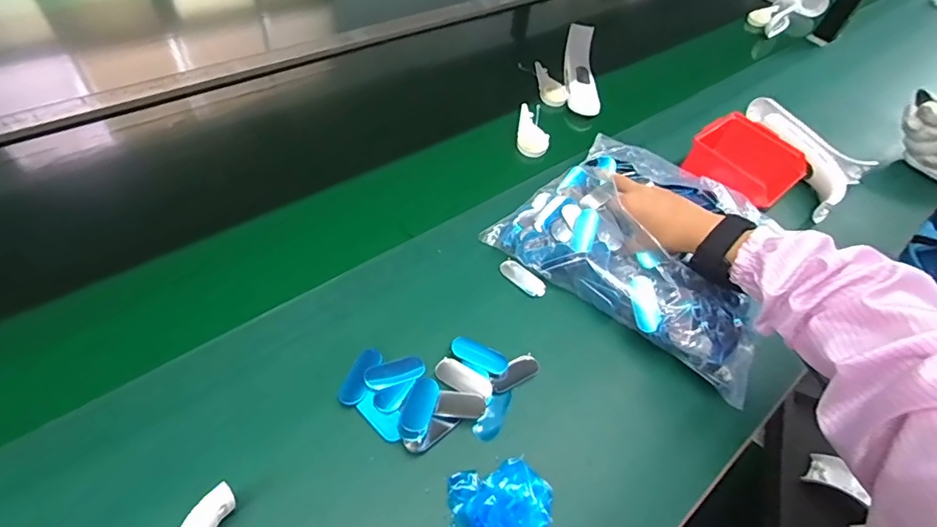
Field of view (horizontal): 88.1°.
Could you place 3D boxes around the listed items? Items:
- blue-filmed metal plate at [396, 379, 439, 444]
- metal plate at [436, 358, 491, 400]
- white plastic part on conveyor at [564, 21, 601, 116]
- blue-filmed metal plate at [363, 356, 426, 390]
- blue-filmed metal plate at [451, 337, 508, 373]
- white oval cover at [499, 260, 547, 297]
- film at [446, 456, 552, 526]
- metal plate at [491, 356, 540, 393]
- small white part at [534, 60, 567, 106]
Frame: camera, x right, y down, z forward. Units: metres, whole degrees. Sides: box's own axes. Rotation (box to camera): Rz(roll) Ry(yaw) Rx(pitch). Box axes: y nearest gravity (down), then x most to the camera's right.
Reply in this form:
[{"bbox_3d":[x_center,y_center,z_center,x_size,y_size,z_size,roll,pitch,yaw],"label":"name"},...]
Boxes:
[{"bbox_3d":[-0.044,0.131,0.442,0.026,0.005,0.062,17,52,5],"label":"blue-filmed metal plate"},{"bbox_3d":[-0.004,0.112,0.471,0.058,0.005,0.025,27,54,12],"label":"metal plate"},{"bbox_3d":[0.193,-0.322,0.828,0.054,0.038,0.194,2,65,-2],"label":"white plastic part on conveyor"},{"bbox_3d":[-0.069,0.103,0.460,0.058,0.004,0.024,-13,64,-25],"label":"blue-filmed metal plate"},{"bbox_3d":[0.011,0.091,0.487,0.058,0.009,0.024,21,53,8],"label":"blue-filmed metal plate"},{"bbox_3d":[0.063,0.017,0.558,0.061,0.004,0.025,38,67,25],"label":"white oval cover"},{"bbox_3d":[0.033,0.207,0.391,0.084,0.041,0.095,-10,54,-15],"label":"film"},{"bbox_3d":[0.047,0.110,0.484,0.055,0.004,0.023,-25,67,-27],"label":"metal plate"},{"bbox_3d":[0.132,-0.302,0.816,0.039,0.019,0.095,-14,62,-17],"label":"small white part"}]

